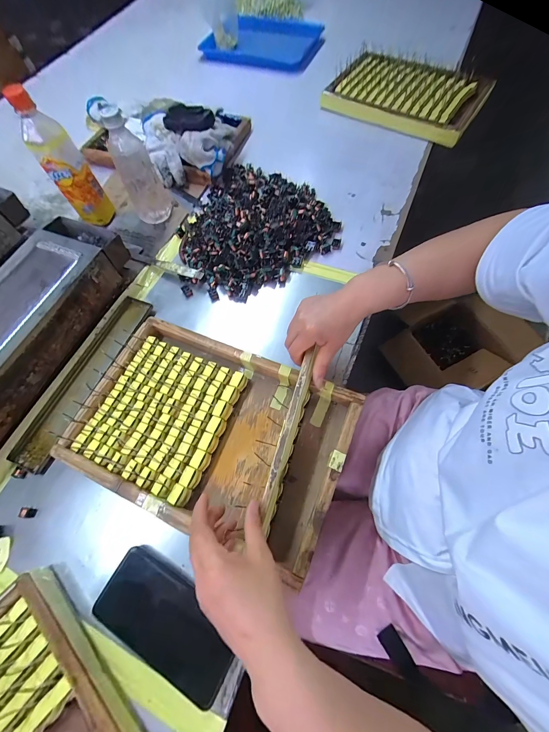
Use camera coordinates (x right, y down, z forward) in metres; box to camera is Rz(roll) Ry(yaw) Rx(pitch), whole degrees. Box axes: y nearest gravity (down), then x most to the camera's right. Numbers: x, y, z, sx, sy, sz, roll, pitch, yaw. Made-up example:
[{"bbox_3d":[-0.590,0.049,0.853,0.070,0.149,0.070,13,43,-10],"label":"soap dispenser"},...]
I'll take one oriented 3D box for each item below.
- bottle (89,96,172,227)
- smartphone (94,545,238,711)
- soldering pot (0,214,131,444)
[{"bbox_3d":[-0.251,-0.360,0.516,0.071,0.184,0.065,-24,65,-6],"label":"bottle"},{"bbox_3d":[-0.117,0.280,0.311,0.155,0.016,0.081,28,67,6],"label":"smartphone"},{"bbox_3d":[-0.394,-0.032,0.425,0.144,0.100,0.455,19,67,10],"label":"soldering pot"}]

